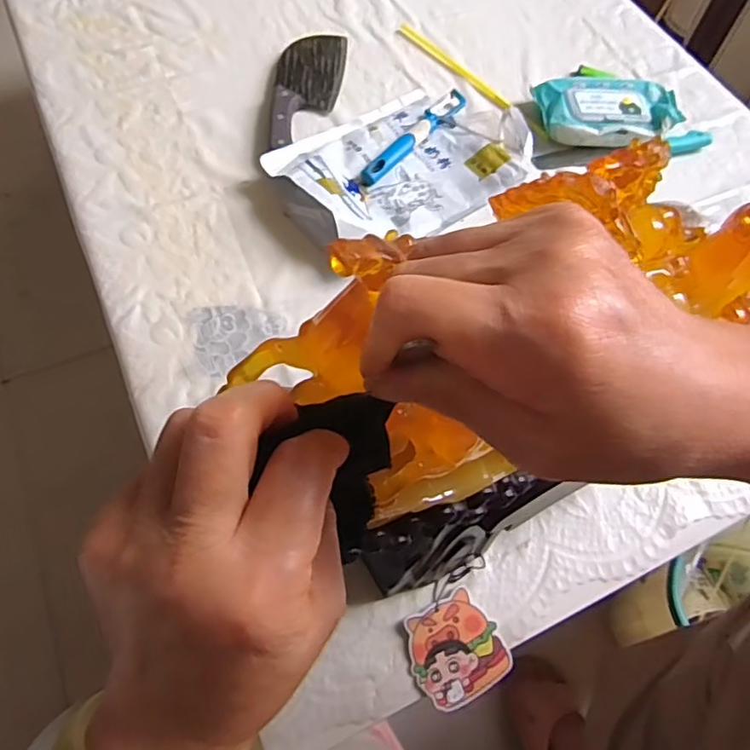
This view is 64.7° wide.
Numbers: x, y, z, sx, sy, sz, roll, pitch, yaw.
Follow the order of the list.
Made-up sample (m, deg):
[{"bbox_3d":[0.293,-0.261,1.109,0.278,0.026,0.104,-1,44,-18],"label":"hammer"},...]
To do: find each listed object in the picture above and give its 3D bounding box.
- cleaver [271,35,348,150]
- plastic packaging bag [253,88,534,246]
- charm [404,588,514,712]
[{"bbox_3d":[-0.081,-0.346,0.709,0.074,0.022,0.227,6,62,-1],"label":"cleaver"},{"bbox_3d":[0.032,-0.239,0.648,0.272,0.043,0.179,-33,69,-19],"label":"plastic packaging bag"},{"bbox_3d":[0.060,0.203,0.438,0.067,0.004,0.067,-24,73,-15],"label":"charm"}]

